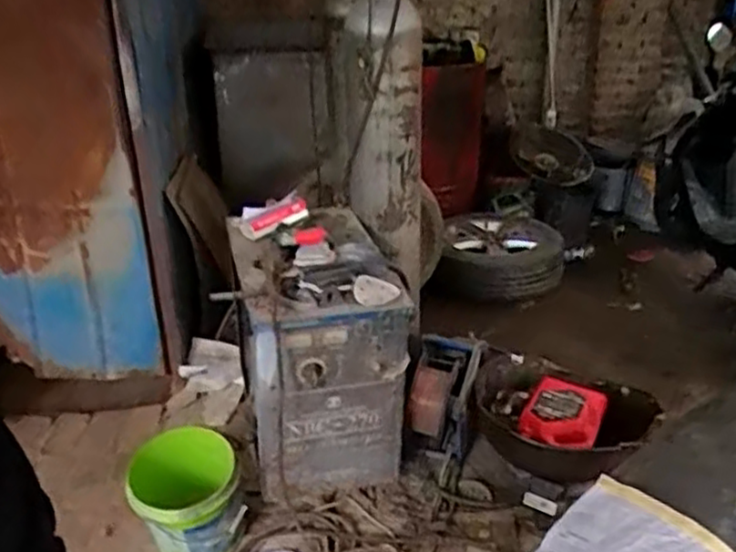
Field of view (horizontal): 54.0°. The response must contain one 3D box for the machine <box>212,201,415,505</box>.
[{"bbox_3d":[-0.152,0.182,1.979,0.371,0.644,0.579,-8,26,-14],"label":"machine"}]

